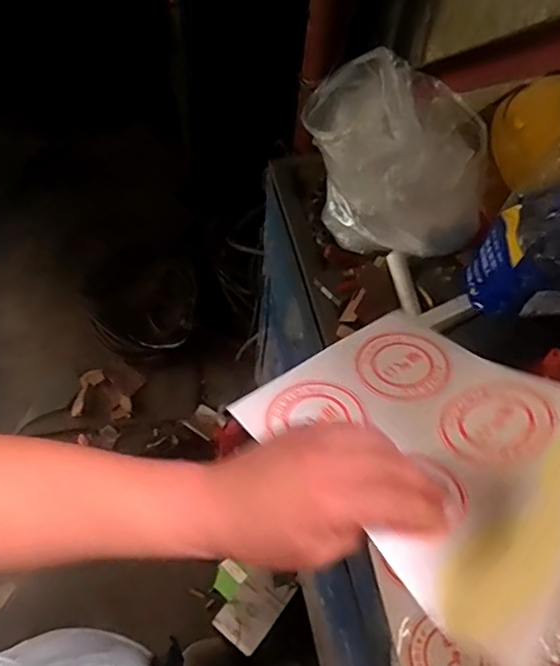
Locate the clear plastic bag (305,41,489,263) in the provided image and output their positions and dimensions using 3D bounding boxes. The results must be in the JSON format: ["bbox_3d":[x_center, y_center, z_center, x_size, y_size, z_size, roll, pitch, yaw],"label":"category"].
[{"bbox_3d":[0.138,-0.211,0.740,0.211,0.229,0.192,-1,62,-5],"label":"clear plastic bag"}]

